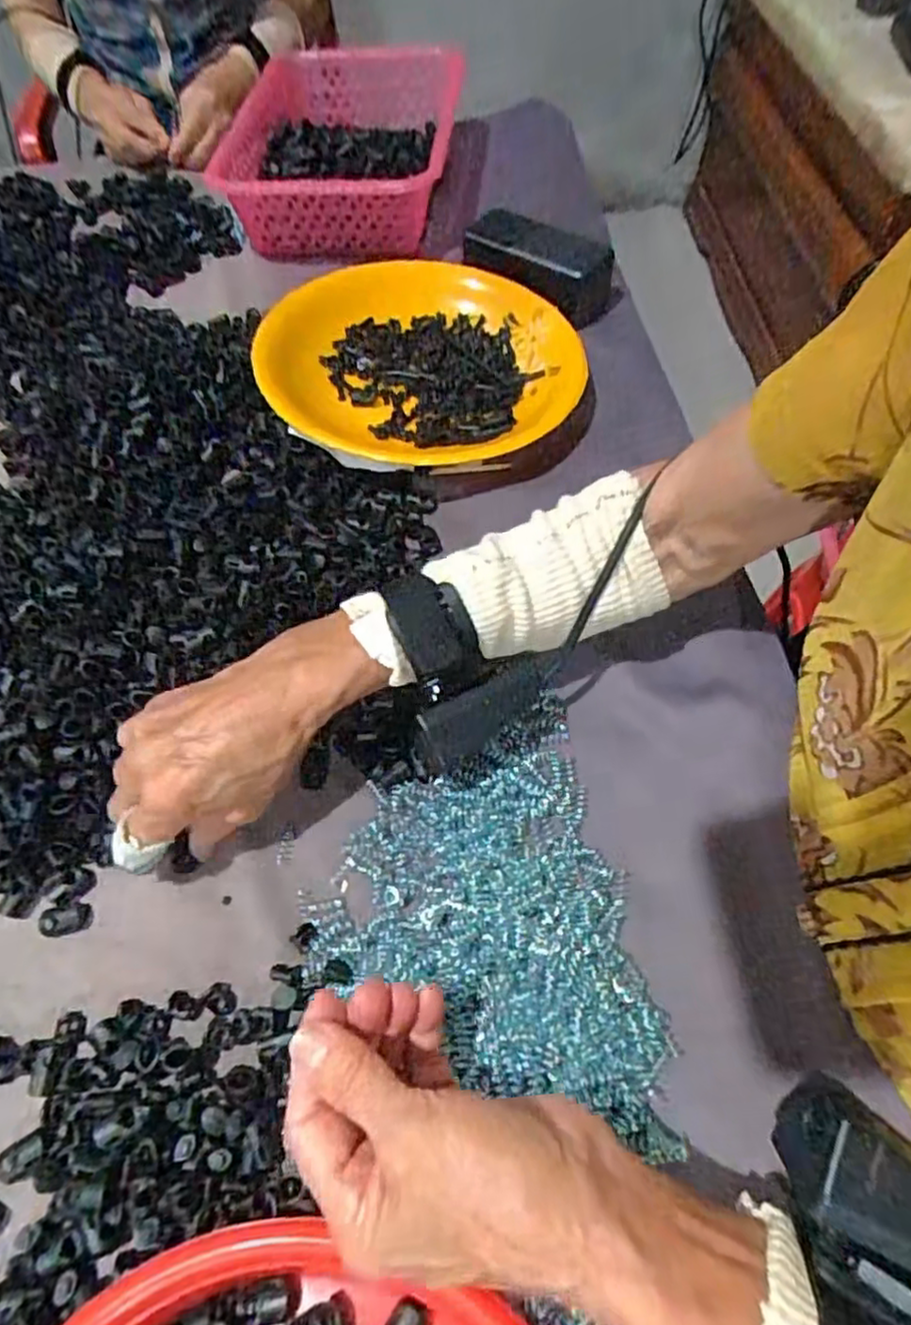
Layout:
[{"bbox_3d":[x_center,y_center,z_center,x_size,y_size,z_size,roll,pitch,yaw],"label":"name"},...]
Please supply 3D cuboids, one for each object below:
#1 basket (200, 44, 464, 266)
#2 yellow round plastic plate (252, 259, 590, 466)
[{"bbox_3d":[-0.105,-0.514,0.684,0.184,0.091,0.305,2,59,4],"label":"basket"},{"bbox_3d":[-0.024,-0.234,0.517,0.241,0.050,0.235,-1,59,2],"label":"yellow round plastic plate"}]

